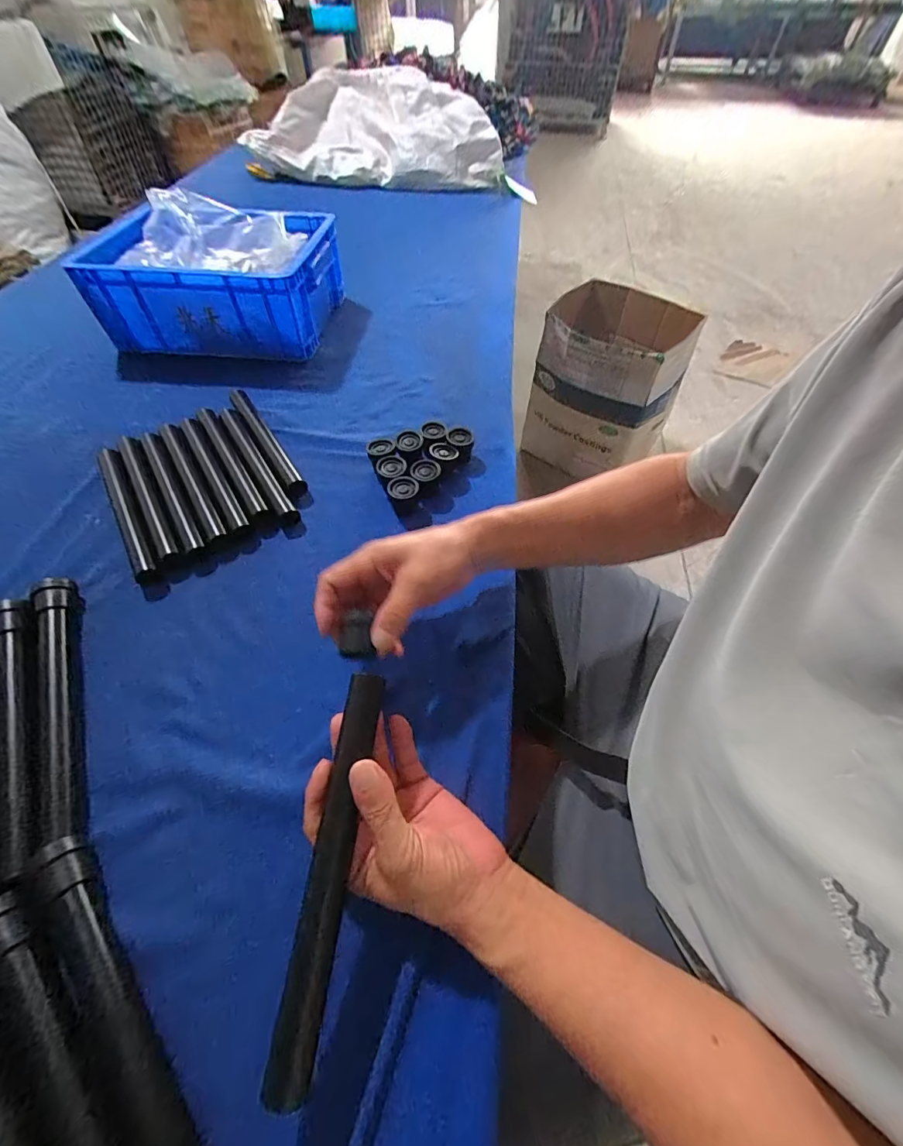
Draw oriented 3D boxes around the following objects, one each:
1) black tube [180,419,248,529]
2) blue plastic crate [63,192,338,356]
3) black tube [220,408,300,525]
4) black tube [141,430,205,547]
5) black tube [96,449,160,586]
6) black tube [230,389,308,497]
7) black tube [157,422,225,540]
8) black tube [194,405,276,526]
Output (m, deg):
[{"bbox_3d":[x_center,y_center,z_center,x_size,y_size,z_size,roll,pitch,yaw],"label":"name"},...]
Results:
[{"bbox_3d":[-0.287,-0.120,0.527,0.020,0.028,0.200,-27,61,-20],"label":"black tube"},{"bbox_3d":[-0.367,-0.475,0.706,0.324,0.132,0.247,4,56,0],"label":"blue plastic crate"},{"bbox_3d":[-0.240,-0.136,0.542,0.024,0.025,0.212,-28,61,-20],"label":"black tube"},{"bbox_3d":[-0.325,-0.096,0.509,0.023,0.026,0.203,-26,61,-19],"label":"black tube"},{"bbox_3d":[-0.368,-0.073,0.494,0.028,0.024,0.219,-28,61,-20],"label":"black tube"},{"bbox_3d":[-0.239,-0.173,0.563,0.025,0.018,0.214,-29,61,-20],"label":"black tube"},{"bbox_3d":[-0.309,-0.110,0.519,0.020,0.024,0.209,-27,61,-20],"label":"black tube"},{"bbox_3d":[-0.268,-0.133,0.540,0.022,0.028,0.224,-28,61,-20],"label":"black tube"}]

